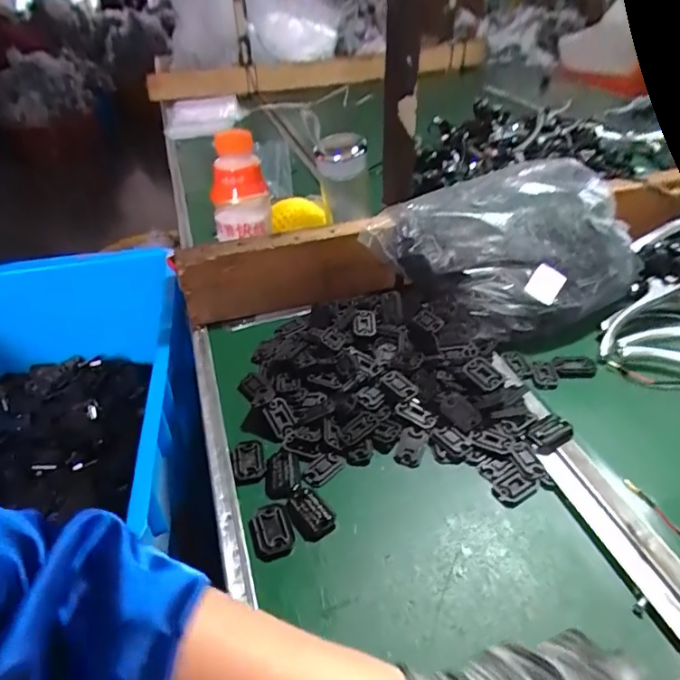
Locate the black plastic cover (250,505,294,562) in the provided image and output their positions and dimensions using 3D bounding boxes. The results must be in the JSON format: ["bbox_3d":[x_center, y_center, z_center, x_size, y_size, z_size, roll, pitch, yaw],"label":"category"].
[{"bbox_3d":[-0.051,0.143,0.389,0.030,0.004,0.043,-15,39,-12],"label":"black plastic cover"}]

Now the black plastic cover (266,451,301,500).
[{"bbox_3d":[-0.048,0.111,0.433,0.028,0.004,0.045,-7,38,-3],"label":"black plastic cover"}]

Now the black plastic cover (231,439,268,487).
[{"bbox_3d":[-0.078,0.103,0.444,0.029,0.004,0.045,-14,39,-11],"label":"black plastic cover"}]

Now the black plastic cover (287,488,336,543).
[{"bbox_3d":[-0.024,0.134,0.402,0.028,0.007,0.043,-28,43,-26],"label":"black plastic cover"}]

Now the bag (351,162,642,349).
[{"bbox_3d":[0.204,-0.112,0.590,0.279,0.092,0.189,-23,42,-22],"label":"bag"}]

